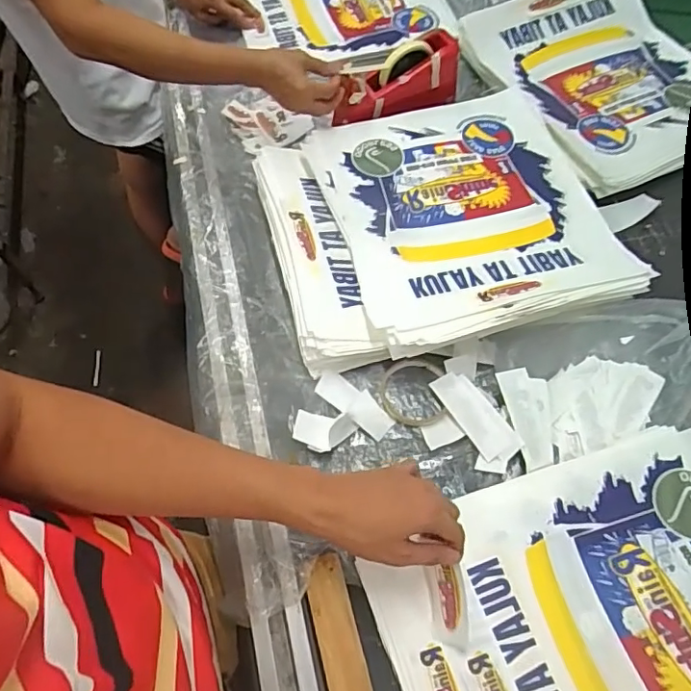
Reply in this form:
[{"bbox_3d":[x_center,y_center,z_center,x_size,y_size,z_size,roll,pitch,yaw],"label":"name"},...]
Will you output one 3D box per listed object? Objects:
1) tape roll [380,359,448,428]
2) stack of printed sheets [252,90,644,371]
[{"bbox_3d":[0.080,0.056,0.648,0.074,0.014,0.083,-2,62,-1],"label":"tape roll"},{"bbox_3d":[0.114,-0.174,0.725,0.420,0.057,0.374,-13,62,-7],"label":"stack of printed sheets"}]

